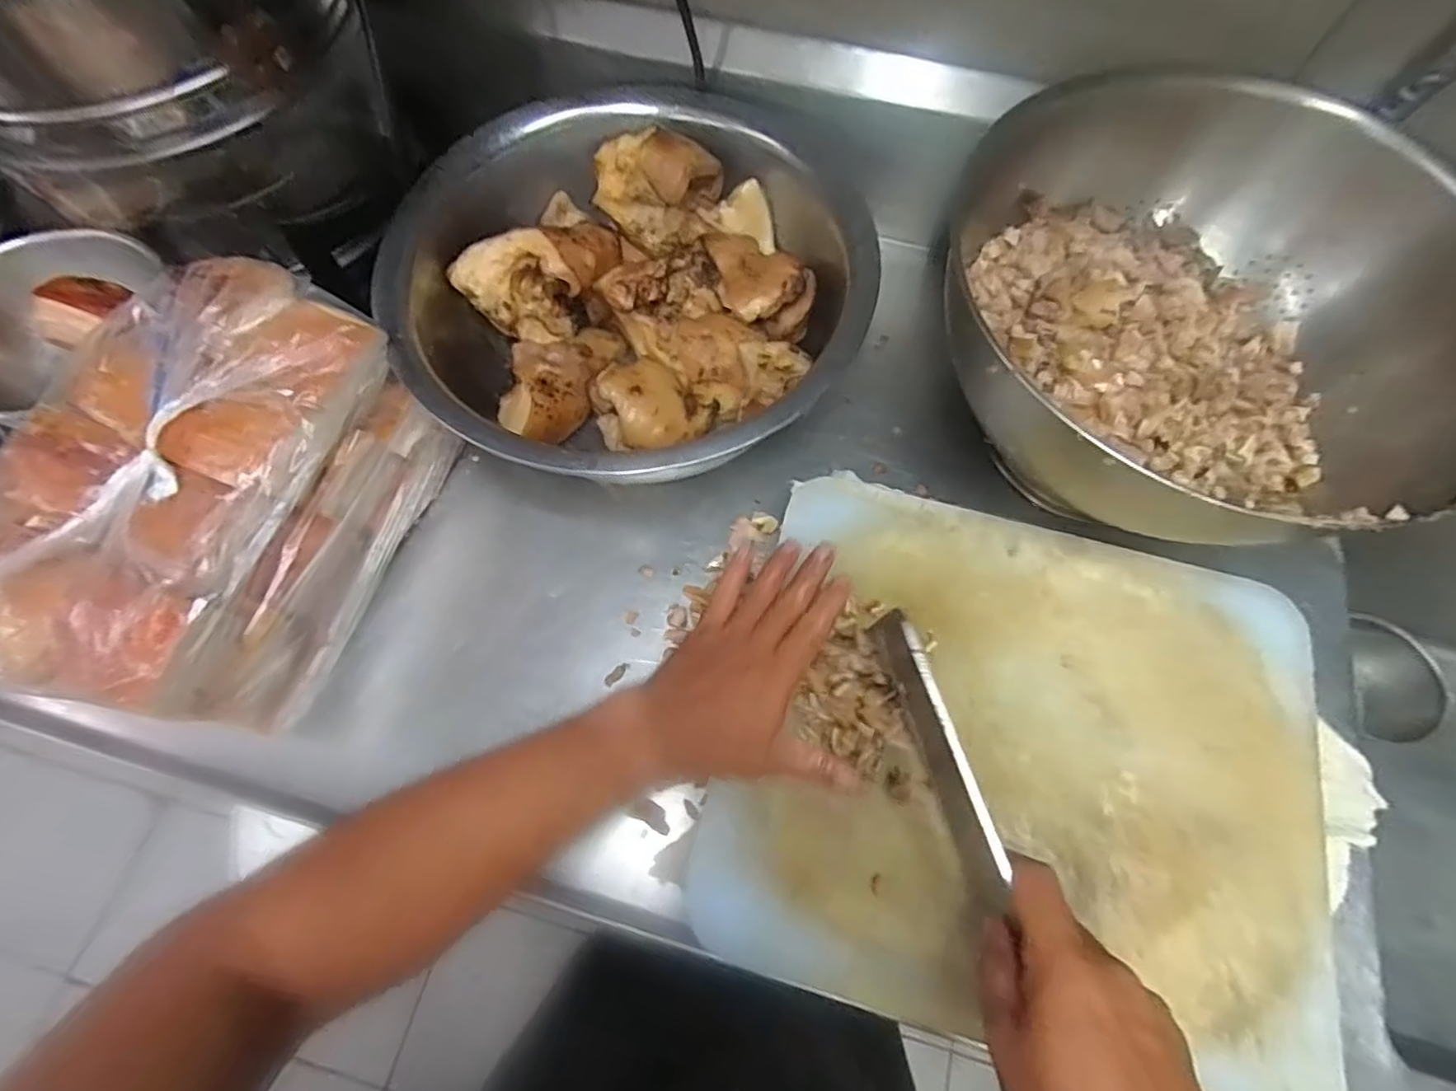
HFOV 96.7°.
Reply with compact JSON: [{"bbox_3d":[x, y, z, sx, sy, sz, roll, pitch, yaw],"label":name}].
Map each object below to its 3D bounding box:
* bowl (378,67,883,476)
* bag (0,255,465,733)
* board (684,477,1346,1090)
[{"bbox_3d":[-0.089,-0.237,0.581,0.382,0.145,0.321,-4,68,-3],"label":"bowl"},{"bbox_3d":[-0.357,-0.038,0.467,0.168,0.143,0.285,18,69,6],"label":"bag"},{"bbox_3d":[0.204,0.139,0.440,0.387,0.026,0.339,15,69,5],"label":"board"}]

